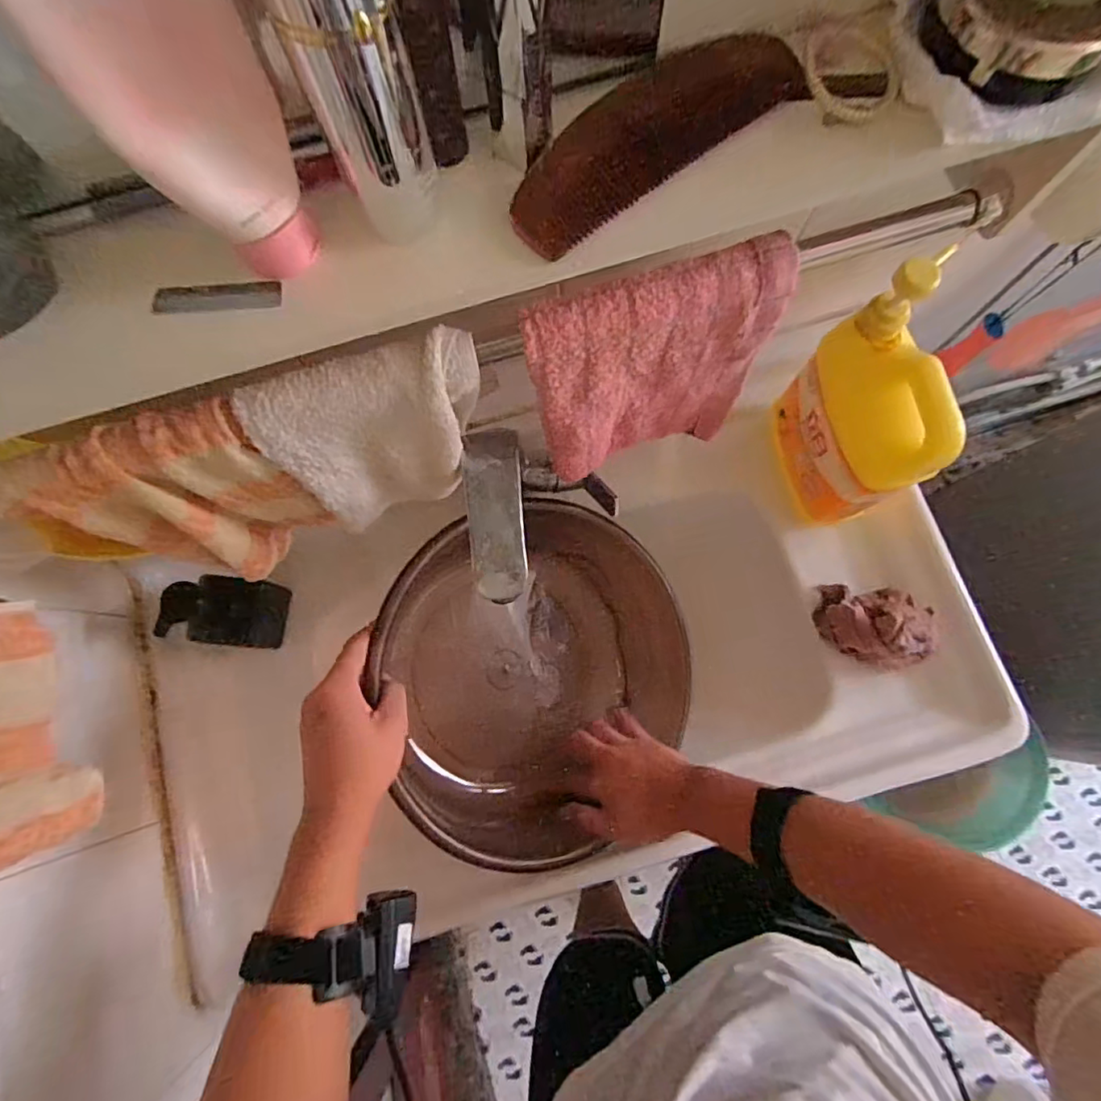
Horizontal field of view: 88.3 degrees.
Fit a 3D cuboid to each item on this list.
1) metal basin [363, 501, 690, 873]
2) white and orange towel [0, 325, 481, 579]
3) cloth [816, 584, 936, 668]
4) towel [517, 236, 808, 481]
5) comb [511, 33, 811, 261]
[{"bbox_3d":[-0.010,0.130,0.590,0.302,0.085,0.343,-20,78,-4],"label":"metal basin"},{"bbox_3d":[-0.182,-0.047,0.392,0.292,0.162,0.055,-19,78,-4],"label":"white and orange towel"},{"bbox_3d":[0.331,0.076,0.573,0.103,0.053,0.079,6,78,2],"label":"cloth"},{"bbox_3d":[0.068,-0.125,0.418,0.165,0.191,0.044,-19,78,-3],"label":"towel"},{"bbox_3d":[0.044,-0.192,0.261,0.145,0.012,0.045,-33,102,2],"label":"comb"}]

